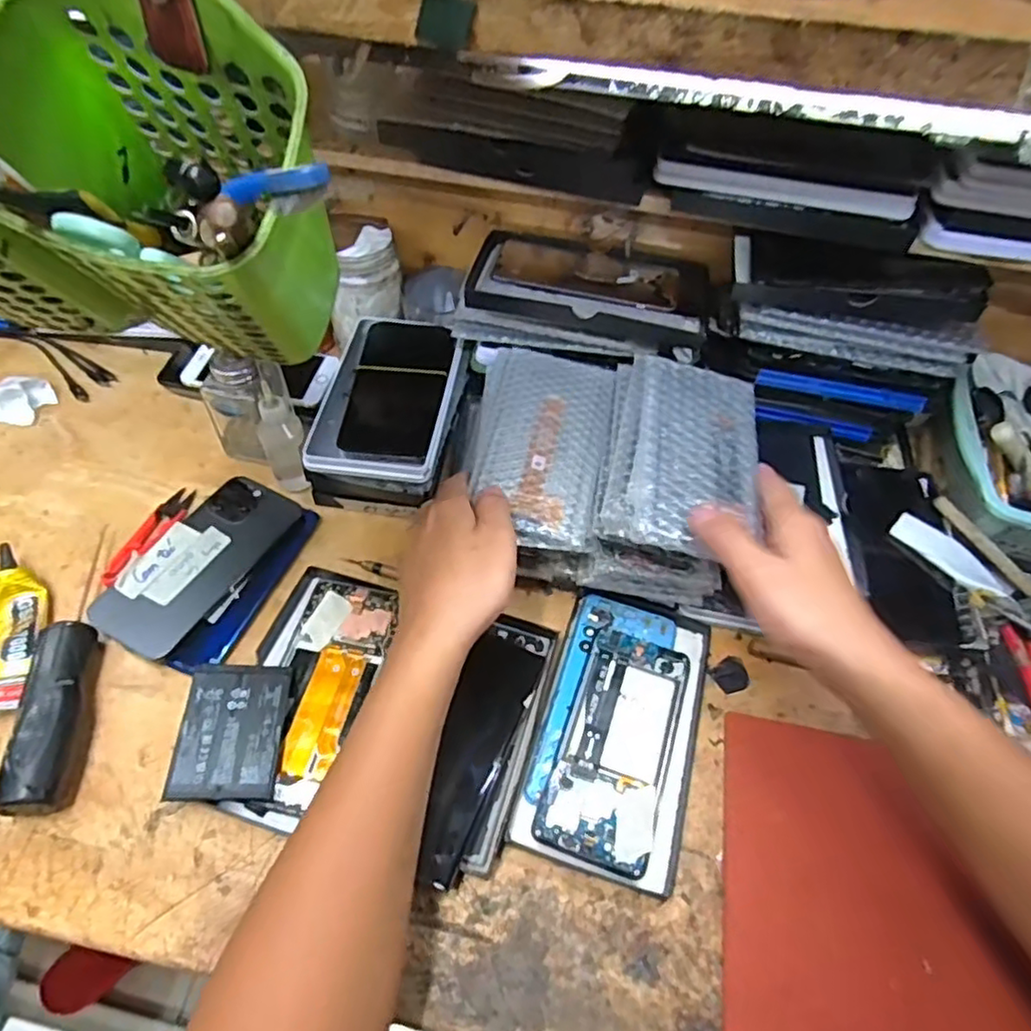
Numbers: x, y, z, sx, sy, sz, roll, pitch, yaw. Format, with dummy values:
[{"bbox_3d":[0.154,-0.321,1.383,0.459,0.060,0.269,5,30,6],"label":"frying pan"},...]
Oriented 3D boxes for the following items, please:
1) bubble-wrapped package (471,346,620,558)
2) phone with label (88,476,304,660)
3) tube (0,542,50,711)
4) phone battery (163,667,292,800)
[{"bbox_3d":[0.019,-0.057,0.499,0.098,0.014,0.167,9,61,2],"label":"bubble-wrapped package"},{"bbox_3d":[-0.248,0.033,0.519,0.075,0.009,0.160,30,57,10],"label":"phone with label"},{"bbox_3d":[-0.365,0.079,0.477,0.040,0.023,0.130,-15,55,-14],"label":"tube"},{"bbox_3d":[-0.185,0.140,0.435,0.063,0.006,0.086,4,53,-11],"label":"phone battery"}]

